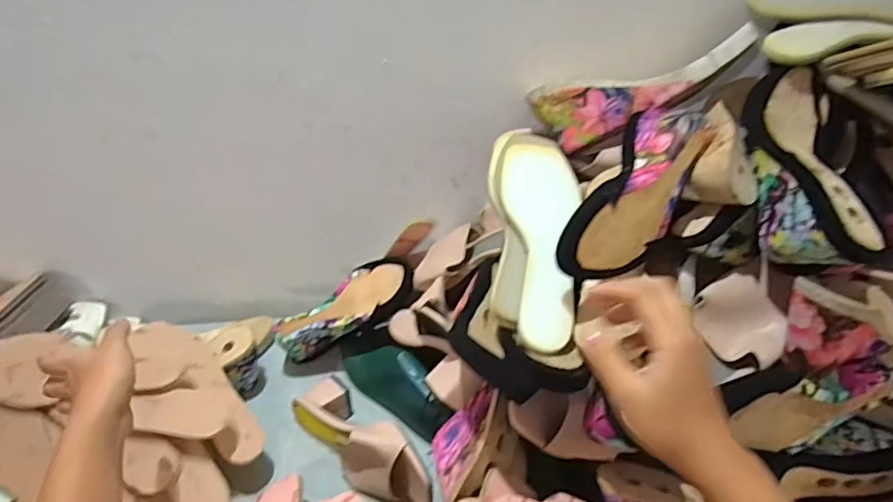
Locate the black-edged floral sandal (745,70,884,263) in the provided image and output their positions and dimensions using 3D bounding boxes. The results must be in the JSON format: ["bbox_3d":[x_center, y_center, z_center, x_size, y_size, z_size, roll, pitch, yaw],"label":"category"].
[{"bbox_3d":[0.338,-0.076,0.512,0.089,0.076,0.224,6,58,9],"label":"black-edged floral sandal"}]

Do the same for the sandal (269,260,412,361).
[{"bbox_3d":[-0.144,0.088,0.758,0.220,0.074,0.074,-33,43,2],"label":"sandal"}]

